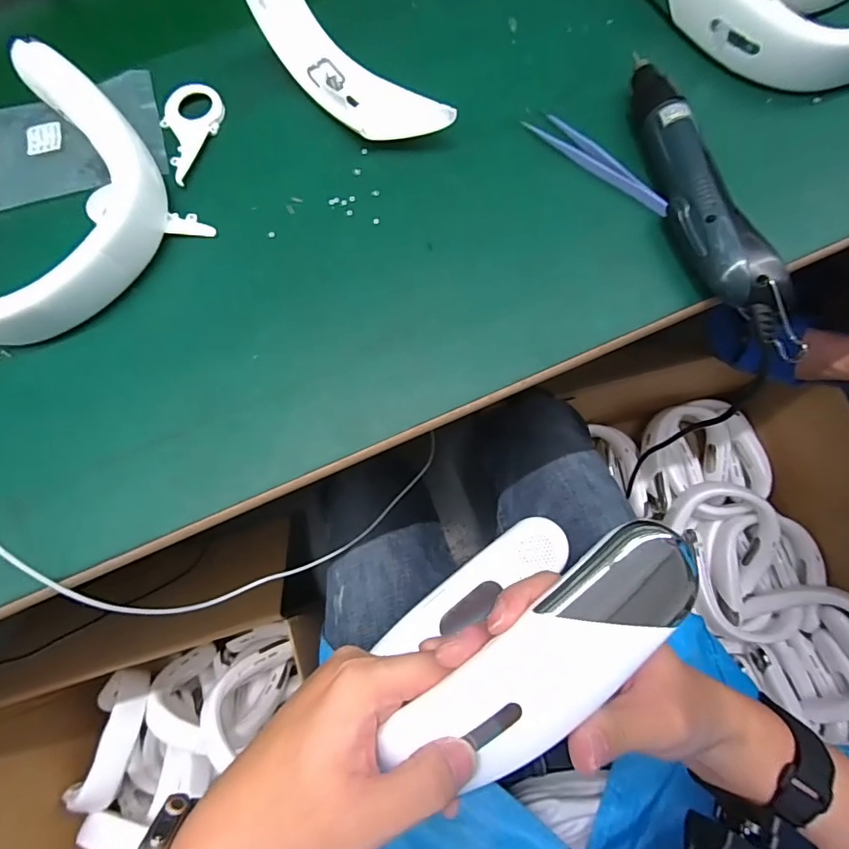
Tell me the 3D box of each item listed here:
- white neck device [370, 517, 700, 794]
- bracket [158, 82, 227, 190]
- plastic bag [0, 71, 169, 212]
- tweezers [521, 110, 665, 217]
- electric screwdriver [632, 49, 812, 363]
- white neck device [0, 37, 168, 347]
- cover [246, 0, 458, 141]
[{"bbox_3d":[0.047,0.109,0.313,0.162,0.195,0.063,-21,90,-5],"label":"white neck device"},{"bbox_3d":[-0.186,-0.227,0.384,0.044,0.005,0.091,11,76,3],"label":"bracket"},{"bbox_3d":[-0.287,-0.222,0.388,0.157,0.010,0.097,-16,76,-3],"label":"plastic bag"},{"bbox_3d":[0.132,-0.199,0.369,0.021,0.017,0.127,-42,79,-9],"label":"tweezers"},{"bbox_3d":[0.188,-0.157,0.345,0.037,0.040,0.233,-14,76,-3],"label":"electric screwdriver"},{"bbox_3d":[-0.288,-0.151,0.345,0.204,0.049,0.191,-44,79,-10],"label":"white neck device"},{"bbox_3d":[-0.060,-0.266,0.376,0.178,0.044,0.050,44,80,10],"label":"cover"}]

